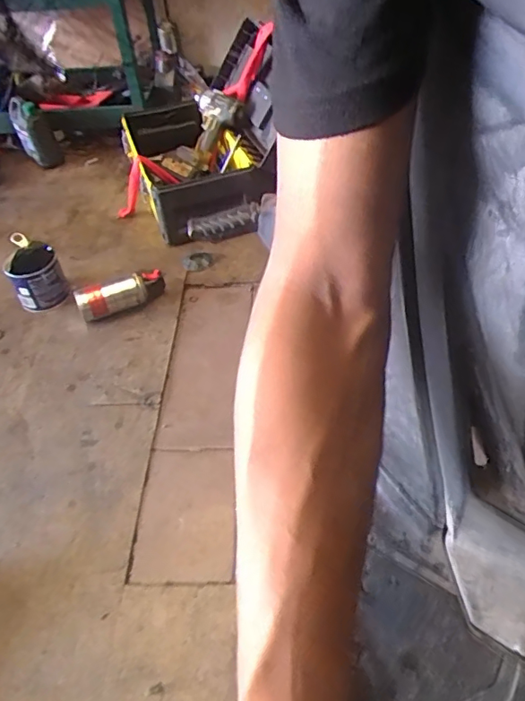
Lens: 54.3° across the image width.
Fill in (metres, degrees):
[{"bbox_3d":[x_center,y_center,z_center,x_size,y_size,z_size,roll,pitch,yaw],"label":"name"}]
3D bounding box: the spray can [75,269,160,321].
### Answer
[{"bbox_3d":[-0.288,-0.113,1.035,0.168,0.062,0.066,-15,47,-8],"label":"spray can"}]

